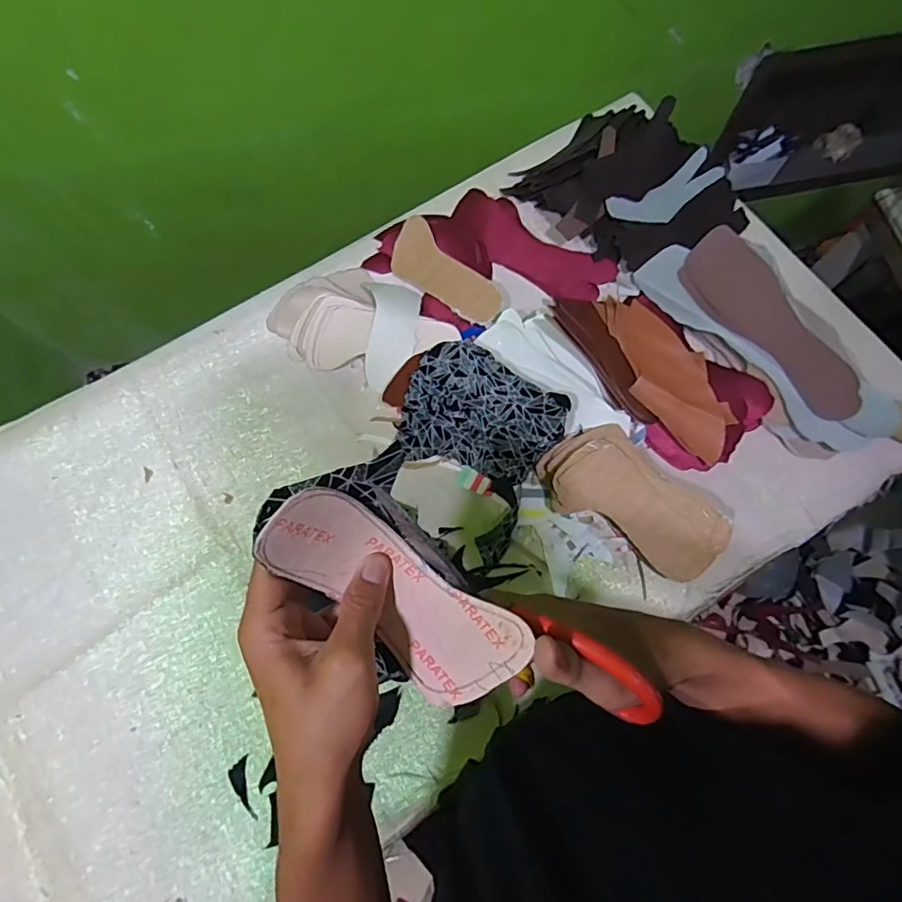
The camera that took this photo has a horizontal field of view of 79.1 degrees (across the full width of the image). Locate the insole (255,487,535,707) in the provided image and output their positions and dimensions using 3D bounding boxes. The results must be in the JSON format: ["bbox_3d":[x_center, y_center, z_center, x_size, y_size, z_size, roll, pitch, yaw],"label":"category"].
[{"bbox_3d":[-0.031,0.075,0.284,0.138,0.052,0.055,40,77,-8],"label":"insole"}]

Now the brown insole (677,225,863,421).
[{"bbox_3d":[0.363,-0.144,0.627,0.095,0.016,0.253,-30,78,4],"label":"brown insole"}]

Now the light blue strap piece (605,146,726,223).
[{"bbox_3d":[0.263,-0.312,0.659,0.150,0.012,0.055,-30,74,-9],"label":"light blue strap piece"}]

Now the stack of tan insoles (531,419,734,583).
[{"bbox_3d":[0.191,0.052,0.579,0.192,0.060,0.099,38,76,12],"label":"stack of tan insoles"}]

